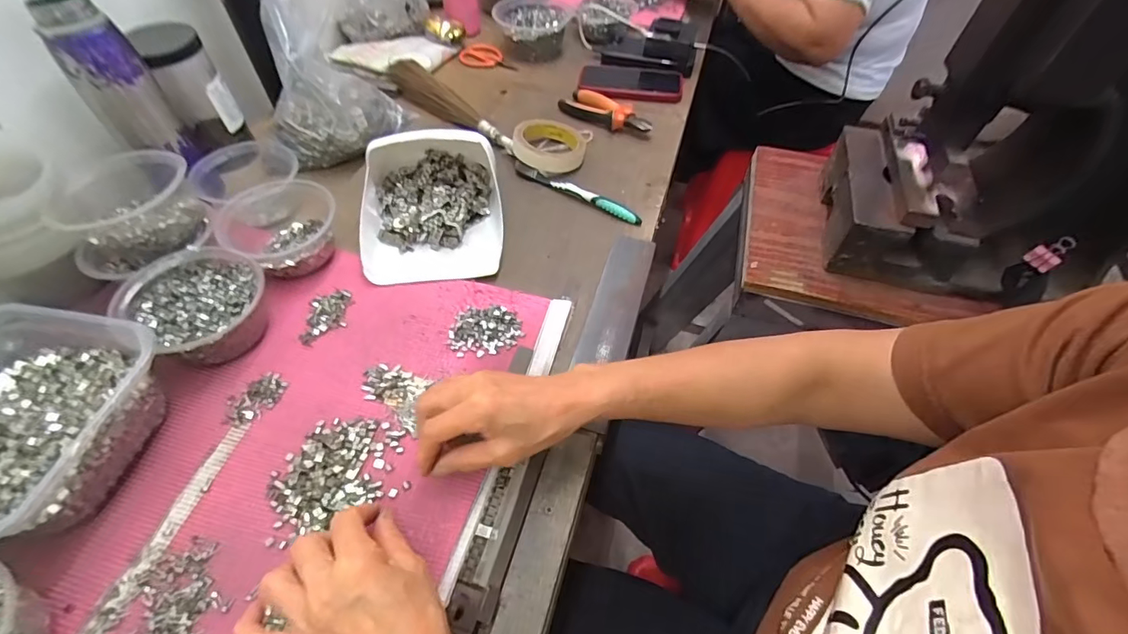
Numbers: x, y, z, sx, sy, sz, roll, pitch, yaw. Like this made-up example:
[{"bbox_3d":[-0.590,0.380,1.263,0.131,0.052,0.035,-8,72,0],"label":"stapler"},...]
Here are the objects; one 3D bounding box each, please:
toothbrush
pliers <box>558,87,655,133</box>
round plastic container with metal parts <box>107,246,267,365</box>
[{"bbox_3d":[0.014,-0.164,0.617,0.189,0.017,0.014,30,58,18],"label":"toothbrush"},{"bbox_3d":[0.065,-0.315,0.729,0.147,0.020,0.058,31,58,18],"label":"pliers"},{"bbox_3d":[-0.341,-0.010,0.455,0.115,0.053,0.102,29,57,17],"label":"round plastic container with metal parts"}]

